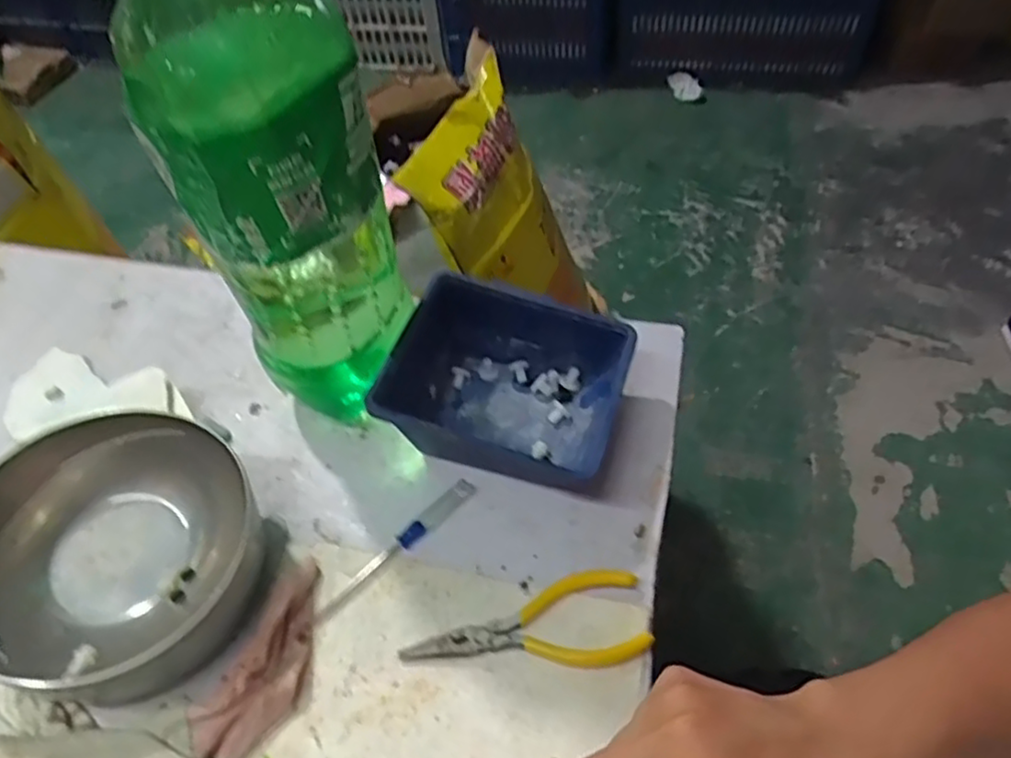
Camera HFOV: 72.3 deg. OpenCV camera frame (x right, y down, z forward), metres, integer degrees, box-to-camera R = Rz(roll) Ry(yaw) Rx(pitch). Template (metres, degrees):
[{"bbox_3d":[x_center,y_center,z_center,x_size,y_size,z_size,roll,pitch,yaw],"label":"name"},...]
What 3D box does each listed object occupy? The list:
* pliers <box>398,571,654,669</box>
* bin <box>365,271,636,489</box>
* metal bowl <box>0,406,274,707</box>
[{"bbox_3d":[0.010,0.133,0.366,0.127,0.010,0.048,-9,50,-3],"label":"pliers"},{"bbox_3d":[0.003,0.006,0.439,0.137,0.069,0.113,8,51,11],"label":"bin"},{"bbox_3d":[-0.202,0.089,0.367,0.134,0.080,0.124,-2,49,2],"label":"metal bowl"}]

